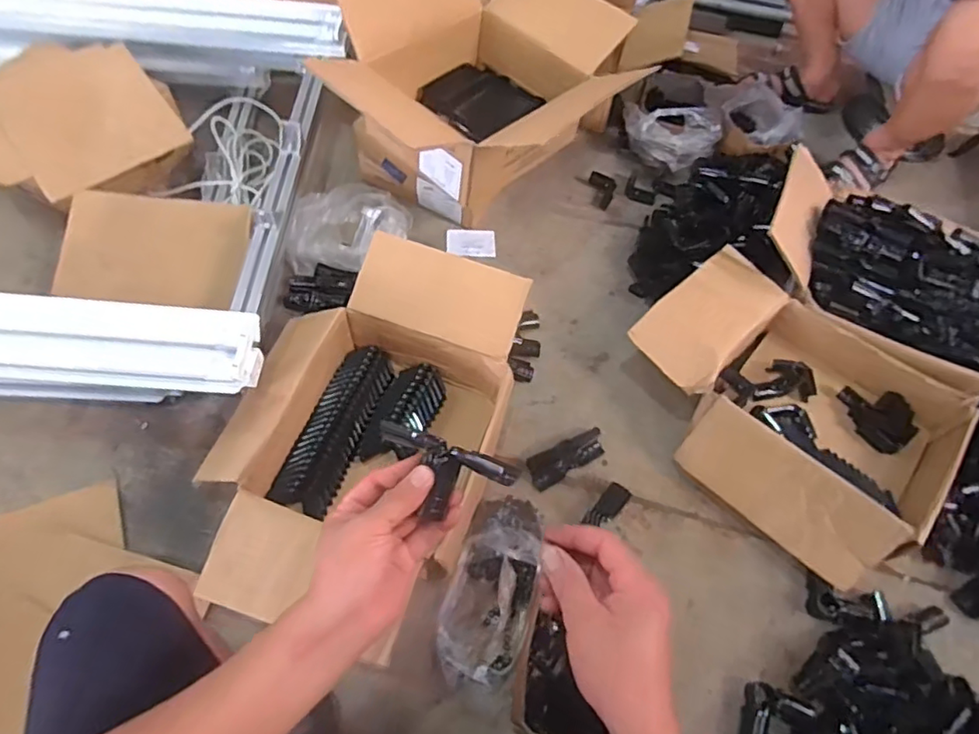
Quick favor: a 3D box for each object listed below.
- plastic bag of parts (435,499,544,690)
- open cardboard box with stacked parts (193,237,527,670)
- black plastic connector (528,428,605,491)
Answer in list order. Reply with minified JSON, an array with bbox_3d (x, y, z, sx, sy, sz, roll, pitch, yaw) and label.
[{"bbox_3d":[0.007,0.316,0.851,0.116,0.033,0.254,16,69,5],"label":"plastic bag of parts"},{"bbox_3d":[-0.185,0.089,0.850,0.372,0.187,0.519,15,60,5],"label":"open cardboard box with stacked parts"},{"bbox_3d":[0.123,0.142,0.934,0.131,0.023,0.049,-25,65,-17],"label":"black plastic connector"}]

